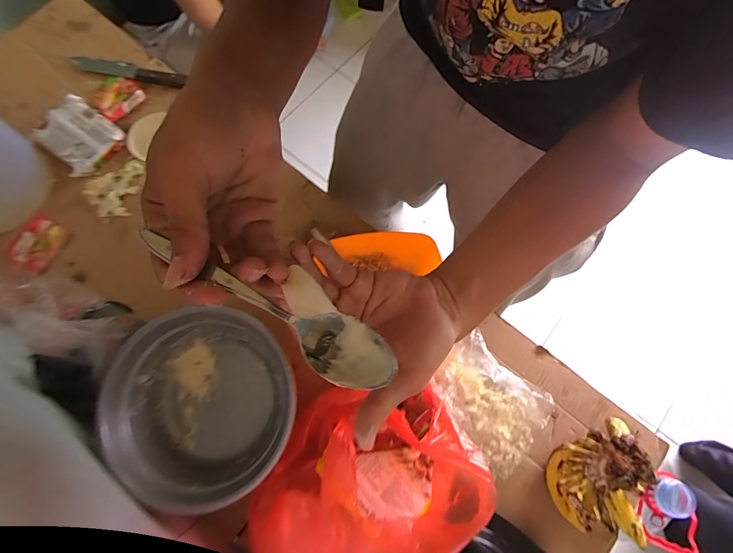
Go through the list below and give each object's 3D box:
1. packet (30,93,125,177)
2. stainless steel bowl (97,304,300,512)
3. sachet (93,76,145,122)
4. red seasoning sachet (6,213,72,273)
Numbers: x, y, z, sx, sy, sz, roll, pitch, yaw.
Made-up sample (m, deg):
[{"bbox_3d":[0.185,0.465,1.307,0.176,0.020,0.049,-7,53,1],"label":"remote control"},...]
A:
[{"bbox_3d":[-0.495,-0.244,0.642,0.129,0.029,0.106,41,76,11],"label":"packet"},{"bbox_3d":[-0.217,0.173,0.514,0.244,0.081,0.242,25,74,7],"label":"stainless steel bowl"},{"bbox_3d":[-0.453,-0.325,0.682,0.075,0.009,0.082,35,75,10],"label":"sachet"},{"bbox_3d":[-0.534,-0.054,0.614,0.077,0.016,0.081,28,74,8],"label":"red seasoning sachet"}]

